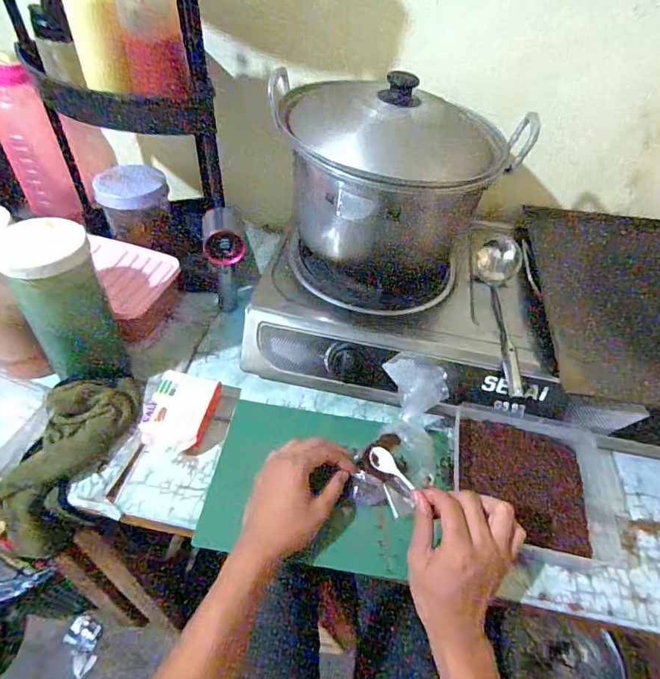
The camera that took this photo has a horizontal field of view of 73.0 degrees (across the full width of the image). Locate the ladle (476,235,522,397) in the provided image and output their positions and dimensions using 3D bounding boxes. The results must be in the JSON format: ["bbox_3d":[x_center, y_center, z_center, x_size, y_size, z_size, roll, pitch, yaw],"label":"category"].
[{"bbox_3d":[0.220,-0.042,0.585,0.067,0.063,0.238,13,48,6],"label":"ladle"}]

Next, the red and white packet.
[{"bbox_3d":[-0.188,0.090,0.555,0.076,0.029,0.095,12,48,6],"label":"red and white packet"}]

